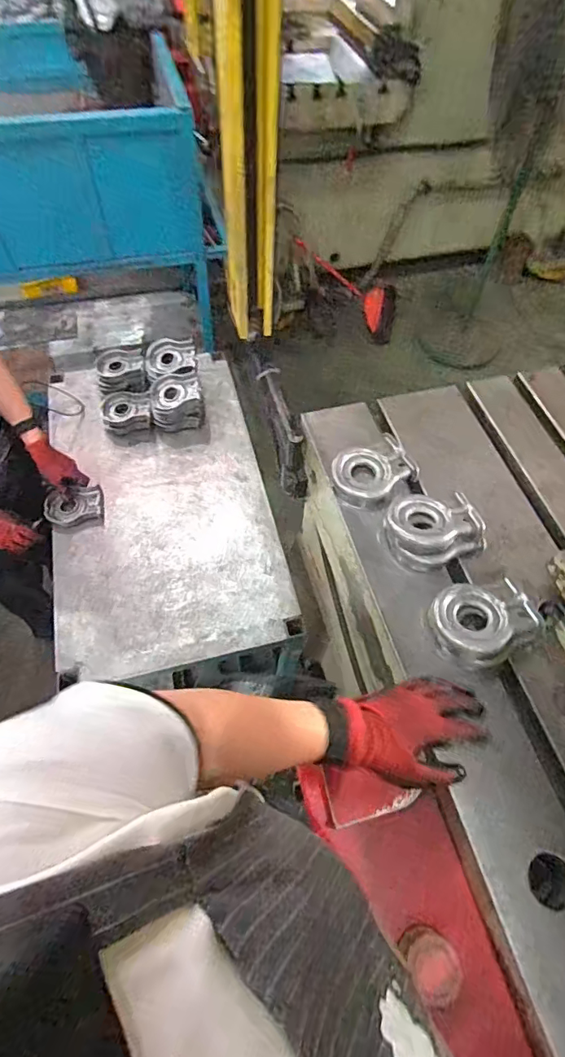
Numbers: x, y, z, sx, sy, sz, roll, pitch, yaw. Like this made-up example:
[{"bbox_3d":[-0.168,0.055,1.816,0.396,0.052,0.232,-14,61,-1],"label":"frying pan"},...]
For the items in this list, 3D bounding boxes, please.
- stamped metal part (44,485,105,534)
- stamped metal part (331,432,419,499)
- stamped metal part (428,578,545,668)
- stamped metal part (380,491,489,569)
[{"bbox_3d":[-0.481,-0.043,1.129,0.126,0.019,0.110,-10,61,-10],"label":"stamped metal part"},{"bbox_3d":[0.142,-0.091,0.756,0.126,0.034,0.097,-24,64,-17],"label":"stamped metal part"},{"bbox_3d":[0.259,0.122,0.641,0.115,0.062,0.106,2,59,-3],"label":"stamped metal part"},{"bbox_3d":[0.215,0.001,0.708,0.124,0.055,0.109,-13,61,-12],"label":"stamped metal part"}]

